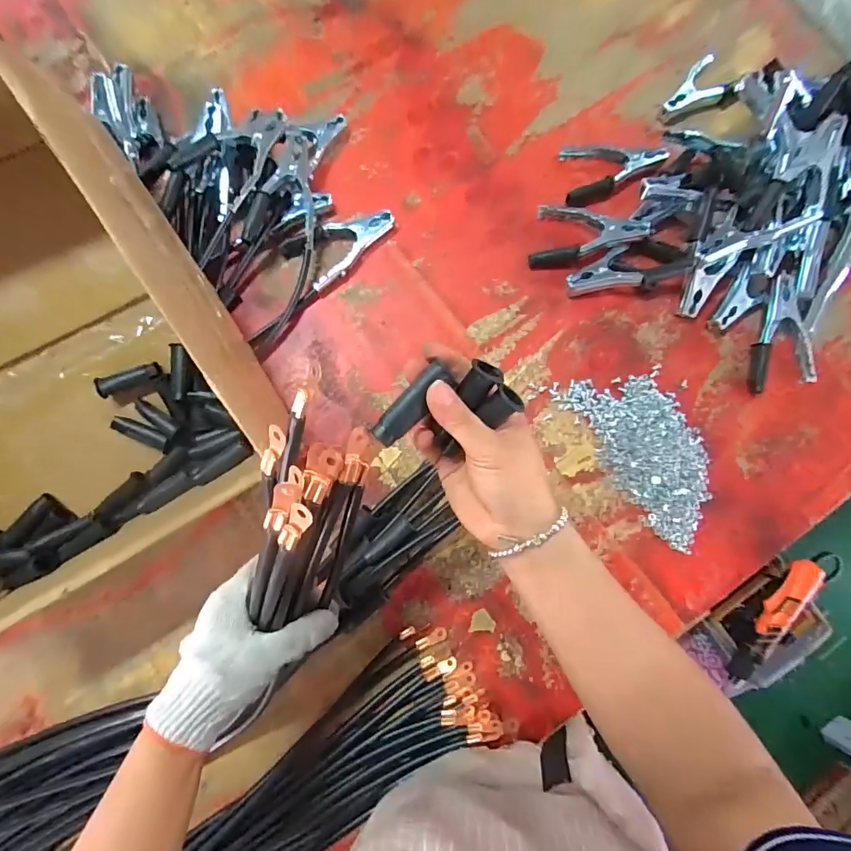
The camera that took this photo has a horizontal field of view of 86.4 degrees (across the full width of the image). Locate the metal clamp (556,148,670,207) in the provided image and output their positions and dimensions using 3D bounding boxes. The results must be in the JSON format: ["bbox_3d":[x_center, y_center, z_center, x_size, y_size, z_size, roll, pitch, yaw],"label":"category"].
[{"bbox_3d":[0.254,-0.342,0.600,0.135,0.024,0.092,-2,82,-1],"label":"metal clamp"}]

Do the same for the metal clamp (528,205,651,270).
[{"bbox_3d":[0.206,-0.236,0.574,0.130,0.033,0.091,13,82,1],"label":"metal clamp"}]

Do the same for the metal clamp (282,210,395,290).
[{"bbox_3d":[-0.105,-0.236,0.578,0.137,0.024,0.082,-36,84,-5],"label":"metal clamp"}]

